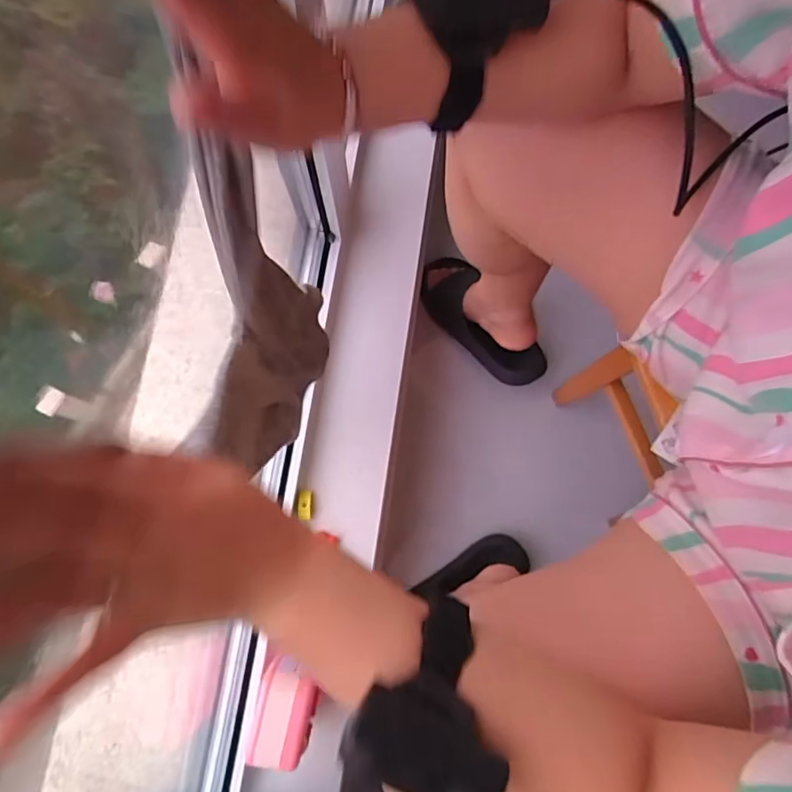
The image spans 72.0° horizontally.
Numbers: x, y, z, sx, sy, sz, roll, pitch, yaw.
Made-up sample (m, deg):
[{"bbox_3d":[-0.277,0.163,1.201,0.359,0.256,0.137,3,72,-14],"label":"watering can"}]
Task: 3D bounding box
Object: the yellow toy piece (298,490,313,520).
[{"bbox_3d":[-0.117,0.141,0.709,0.016,0.014,0.042,-5,46,-2],"label":"yellow toy piece"}]

